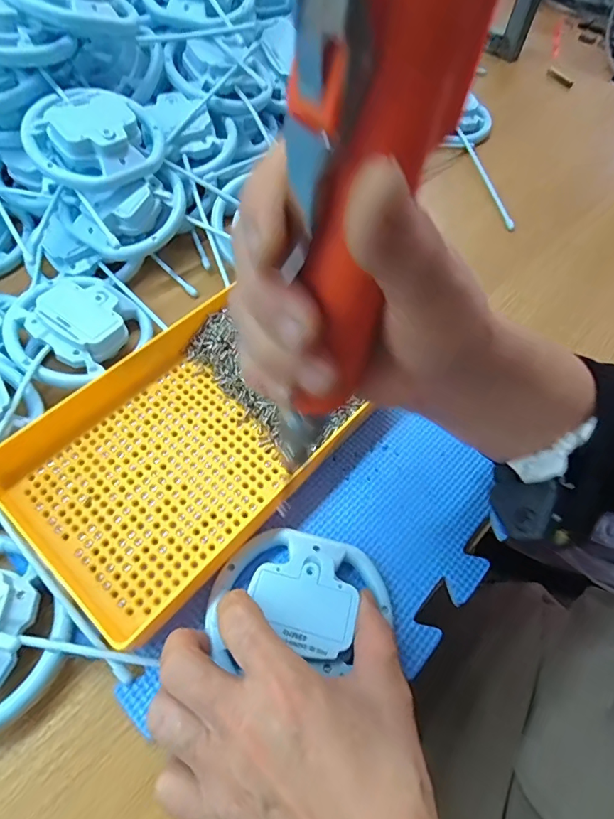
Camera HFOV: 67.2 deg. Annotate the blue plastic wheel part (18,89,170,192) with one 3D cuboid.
[{"bbox_3d":[-0.171,-0.221,0.373,0.104,0.038,0.096,-20,61,-13],"label":"blue plastic wheel part"}]

